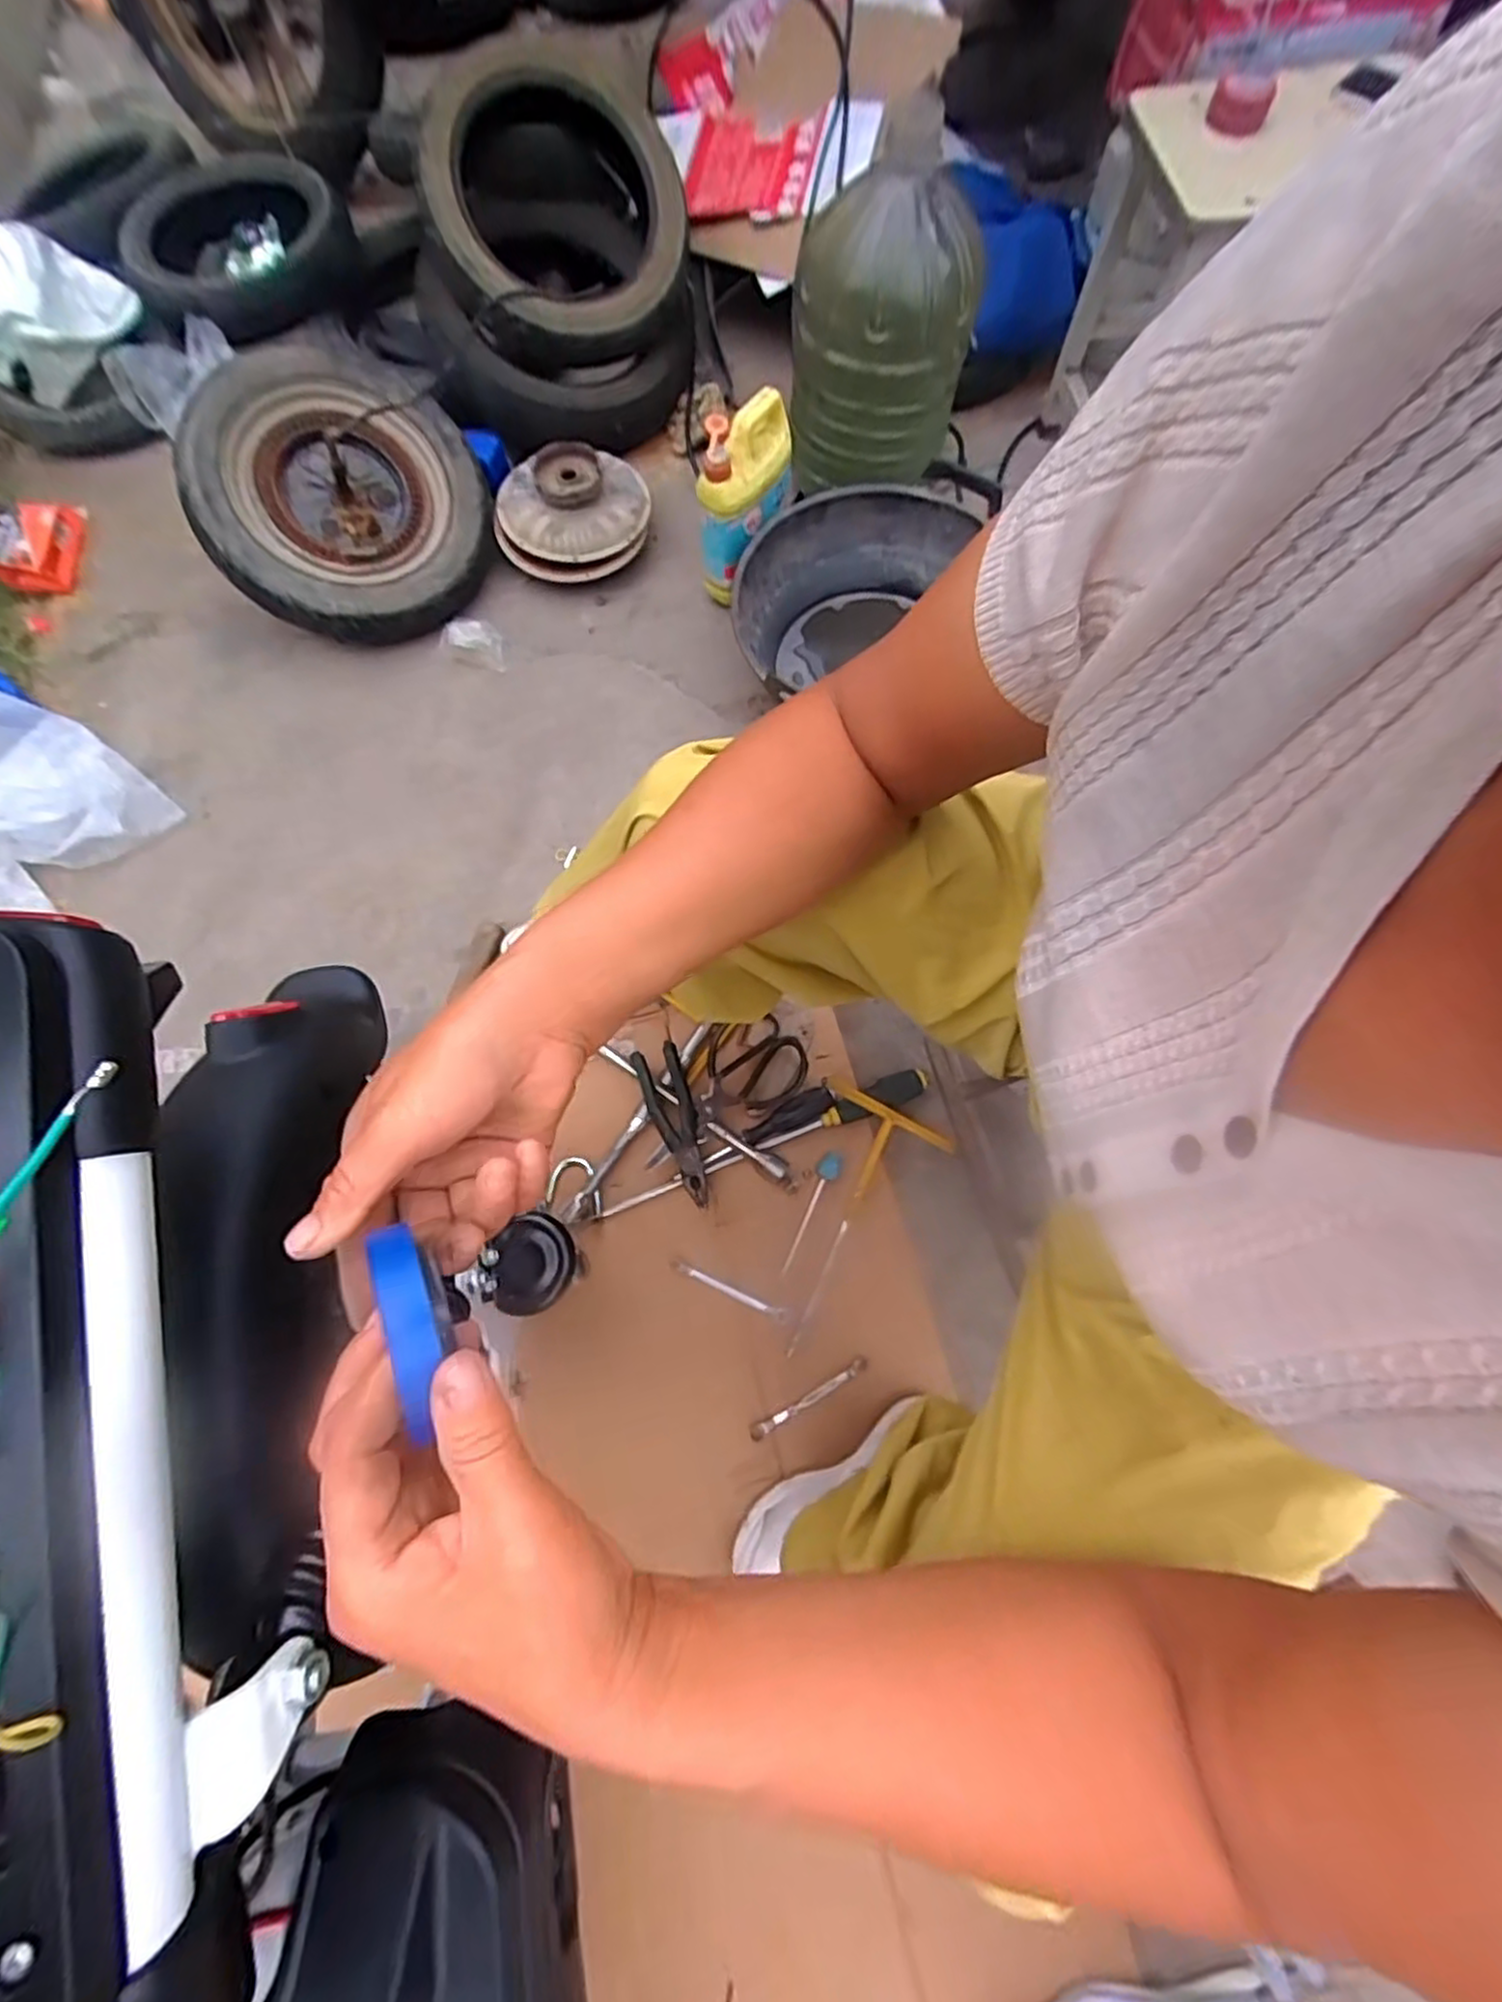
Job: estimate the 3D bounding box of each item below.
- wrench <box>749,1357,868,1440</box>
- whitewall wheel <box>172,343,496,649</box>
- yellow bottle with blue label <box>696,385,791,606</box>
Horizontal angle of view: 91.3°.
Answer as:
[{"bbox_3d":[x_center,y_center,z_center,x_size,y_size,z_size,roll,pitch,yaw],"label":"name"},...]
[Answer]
[{"bbox_3d":[0.061,0.417,0.769,0.138,0.006,0.014,-30,76,-8],"label":"wrench"},{"bbox_3d":[-0.541,-0.670,0.967,0.350,0.096,0.350,-1,93,-14],"label":"whitewall wheel"},{"bbox_3d":[-0.002,-0.646,0.960,0.066,0.226,0.161,36,75,12],"label":"yellow bottle with blue label"}]

